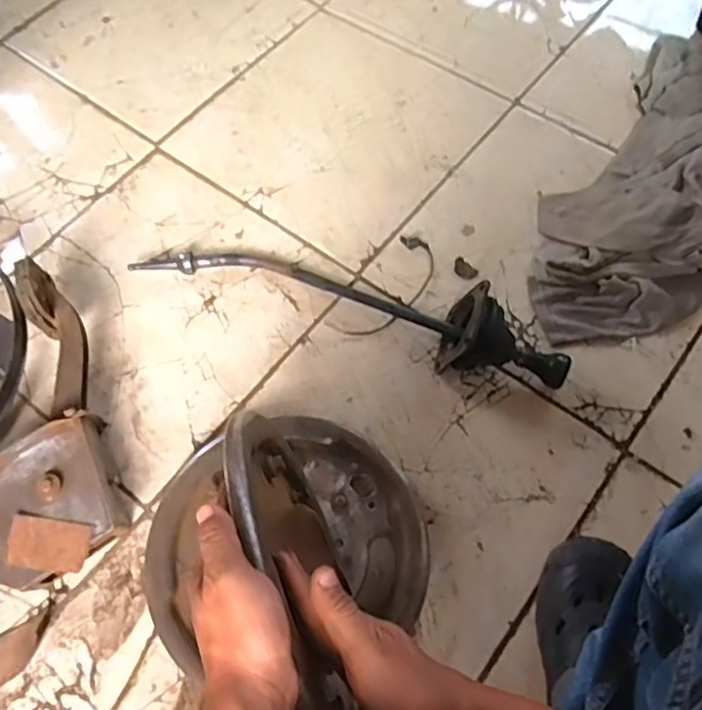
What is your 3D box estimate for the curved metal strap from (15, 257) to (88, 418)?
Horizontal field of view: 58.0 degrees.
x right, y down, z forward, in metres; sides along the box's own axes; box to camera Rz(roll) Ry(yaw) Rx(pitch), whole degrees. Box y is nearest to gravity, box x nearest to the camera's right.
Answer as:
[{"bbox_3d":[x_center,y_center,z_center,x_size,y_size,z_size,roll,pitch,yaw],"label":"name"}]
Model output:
[{"bbox_3d":[-0.360,-0.024,0.770,0.053,0.073,0.197,-18,65,-5],"label":"curved metal strap"}]

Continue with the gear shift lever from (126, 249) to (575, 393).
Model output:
[{"bbox_3d":[-0.011,-0.073,0.830,0.587,0.091,0.117,11,69,7],"label":"gear shift lever"}]

